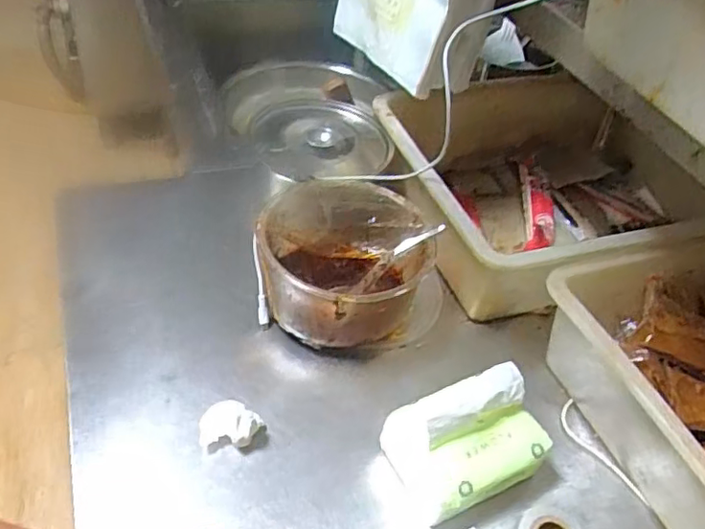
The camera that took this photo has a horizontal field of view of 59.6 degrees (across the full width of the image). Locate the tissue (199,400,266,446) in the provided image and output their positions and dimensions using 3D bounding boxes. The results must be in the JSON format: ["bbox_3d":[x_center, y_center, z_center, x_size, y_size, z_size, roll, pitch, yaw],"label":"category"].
[{"bbox_3d":[-0.108,0.138,0.548,0.054,0.031,0.042,8,45,0],"label":"tissue"}]

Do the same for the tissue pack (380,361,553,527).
[{"bbox_3d":[0.097,0.147,0.522,0.126,0.101,0.093,-17,50,-24],"label":"tissue pack"}]

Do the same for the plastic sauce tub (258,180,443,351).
[{"bbox_3d":[-0.008,0.000,0.648,0.172,0.104,0.164,4,45,-4],"label":"plastic sauce tub"}]

